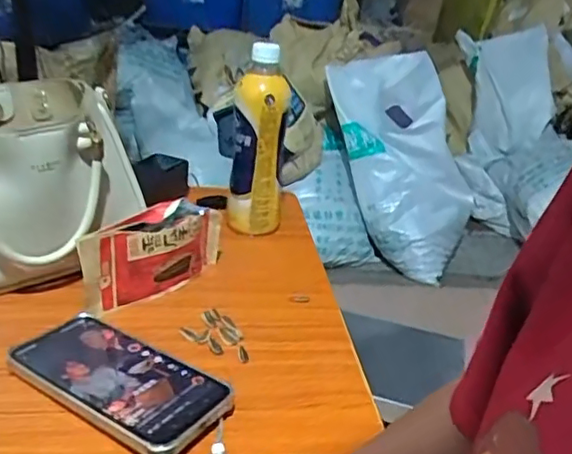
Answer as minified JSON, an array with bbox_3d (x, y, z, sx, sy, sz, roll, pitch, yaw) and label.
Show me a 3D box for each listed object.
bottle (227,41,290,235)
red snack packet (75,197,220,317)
[{"bbox_3d":[-0.031,-0.093,0.691,0.061,0.222,0.056,6,25,-2],"label":"bottle"},{"bbox_3d":[-0.126,0.025,0.570,0.031,0.084,0.153,22,29,29],"label":"red snack packet"}]

